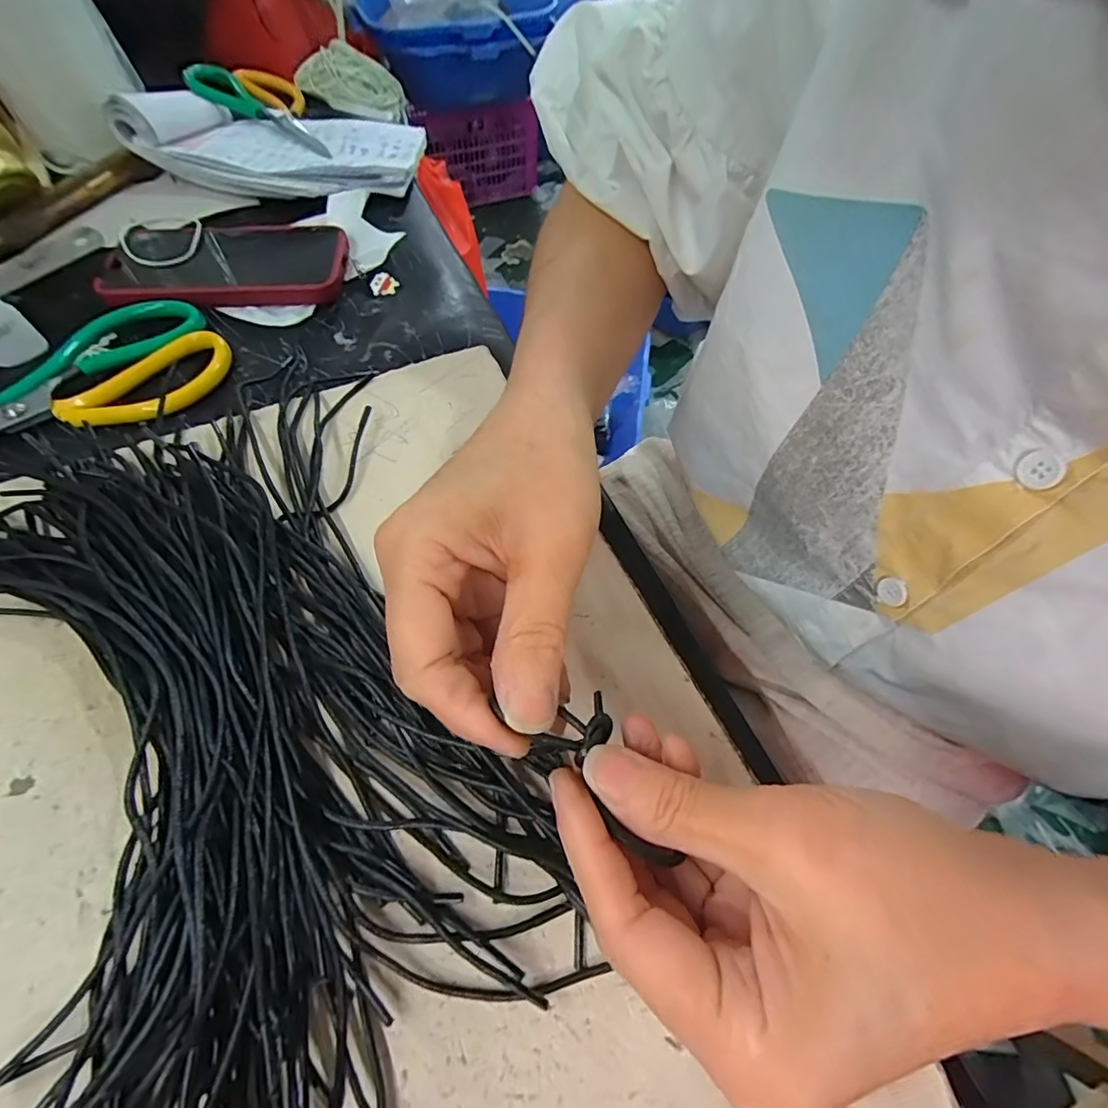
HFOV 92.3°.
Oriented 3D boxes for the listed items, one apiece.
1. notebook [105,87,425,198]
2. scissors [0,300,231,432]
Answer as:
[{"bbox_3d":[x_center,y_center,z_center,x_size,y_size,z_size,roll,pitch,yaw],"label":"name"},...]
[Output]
[{"bbox_3d":[-0.231,-0.375,0.463,0.211,0.054,0.155,5,59,-1],"label":"notebook"},{"bbox_3d":[-0.302,-0.108,0.329,0.180,0.018,0.092,-26,65,-18],"label":"scissors"}]

